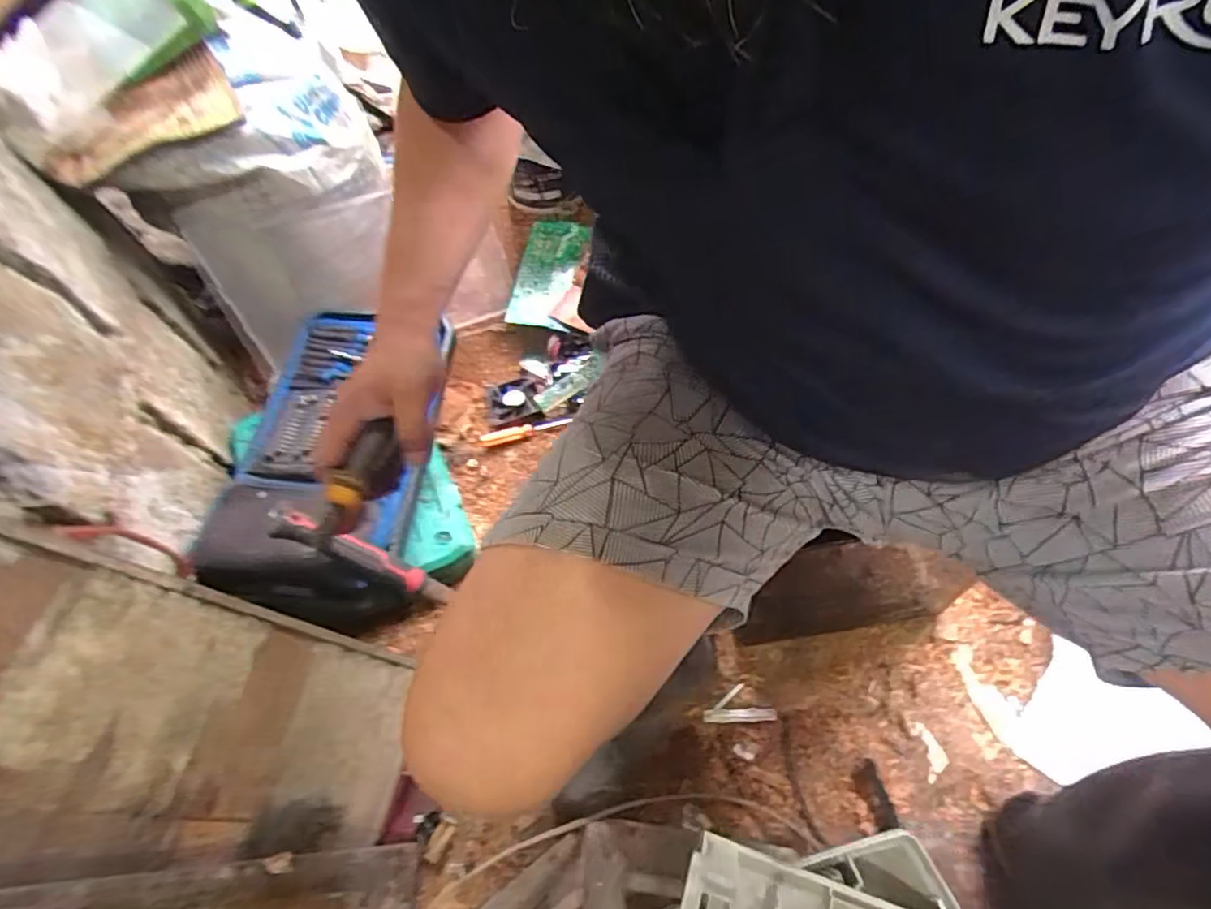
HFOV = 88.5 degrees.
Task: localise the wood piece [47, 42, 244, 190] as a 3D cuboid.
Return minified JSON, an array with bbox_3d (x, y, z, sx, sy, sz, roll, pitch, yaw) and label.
[{"bbox_3d":[-0.591,-0.427,0.795,0.243,0.049,0.135,-37,64,-16],"label":"wood piece"}]

